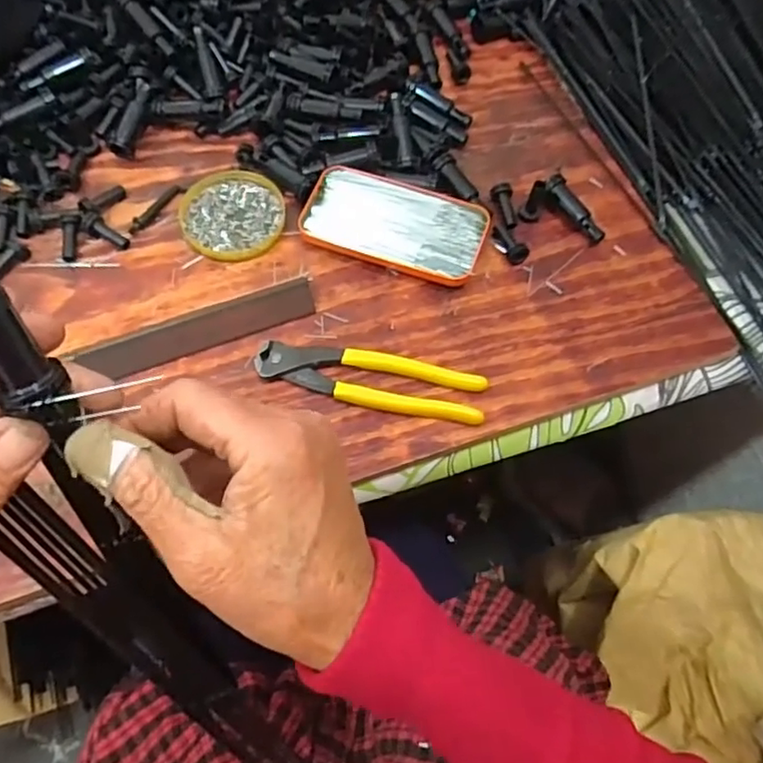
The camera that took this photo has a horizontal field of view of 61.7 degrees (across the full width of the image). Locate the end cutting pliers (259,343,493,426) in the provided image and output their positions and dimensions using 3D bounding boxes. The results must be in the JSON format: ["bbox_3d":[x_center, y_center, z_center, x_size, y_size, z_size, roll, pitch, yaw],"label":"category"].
[{"bbox_3d":[-0.008,0.000,0.469,0.164,0.017,0.039,11,67,3],"label":"end cutting pliers"}]

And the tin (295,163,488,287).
[{"bbox_3d":[0.012,-0.128,0.520,0.143,0.016,0.077,19,68,6],"label":"tin"}]

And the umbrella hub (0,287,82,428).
[{"bbox_3d":[-0.127,-0.015,0.211,0.018,0.074,0.014,-27,32,-13],"label":"umbrella hub"}]

